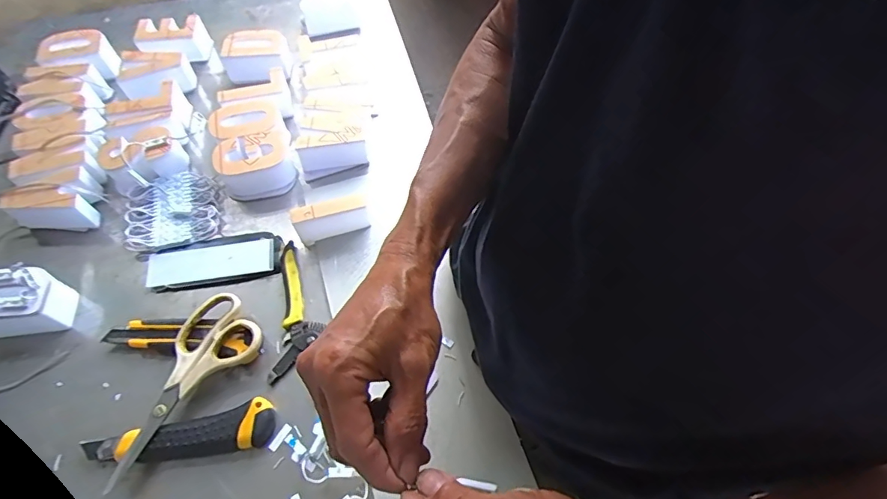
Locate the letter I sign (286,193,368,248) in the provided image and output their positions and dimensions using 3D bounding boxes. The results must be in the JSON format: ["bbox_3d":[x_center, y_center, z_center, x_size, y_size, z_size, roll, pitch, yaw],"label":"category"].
[{"bbox_3d":[-0.125,-0.036,0.541,0.079,0.049,0.022,-15,61,-7],"label":"letter I sign"}]

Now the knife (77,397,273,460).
[{"bbox_3d":[-0.239,0.174,0.443,0.166,0.021,0.039,-13,61,-6],"label":"knife"}]

